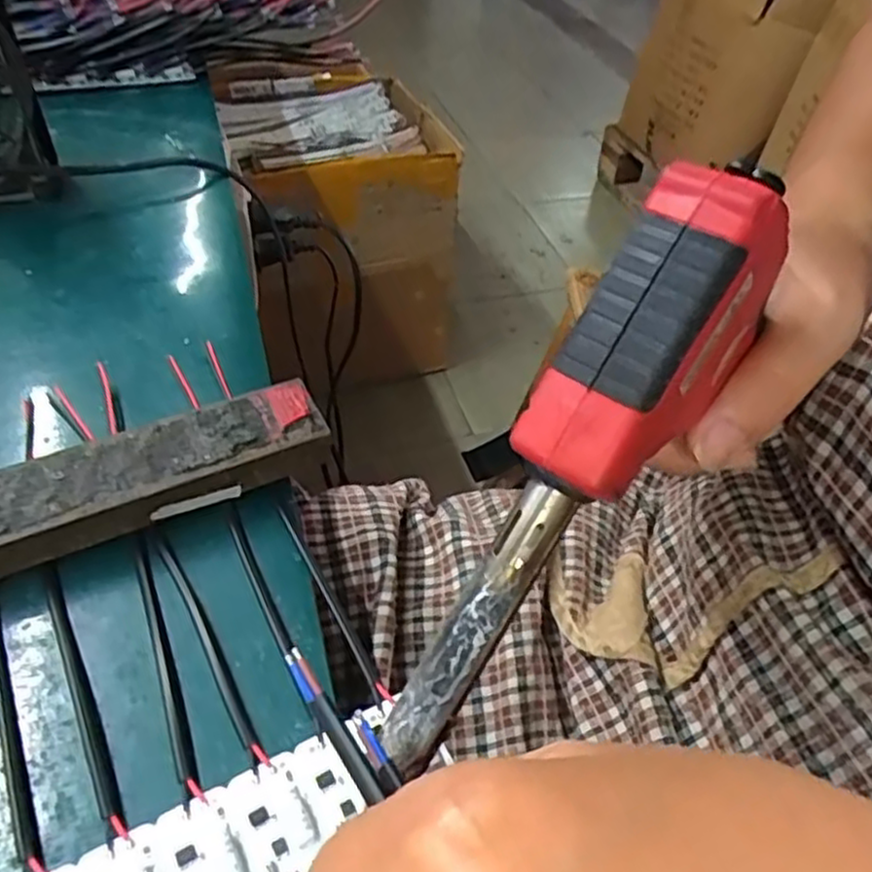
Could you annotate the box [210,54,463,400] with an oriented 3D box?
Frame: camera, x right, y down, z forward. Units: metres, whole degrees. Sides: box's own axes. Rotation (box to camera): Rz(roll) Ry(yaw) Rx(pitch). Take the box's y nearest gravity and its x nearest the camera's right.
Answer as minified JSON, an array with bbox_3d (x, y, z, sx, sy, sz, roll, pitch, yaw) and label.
[{"bbox_3d":[-0.151,-0.359,1.343,0.328,0.462,0.458,-7,48,-10],"label":"box"}]

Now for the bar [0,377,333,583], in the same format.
[{"bbox_3d":[-0.130,0.026,0.255,0.187,0.026,0.031,-20,49,-21],"label":"bar"}]

